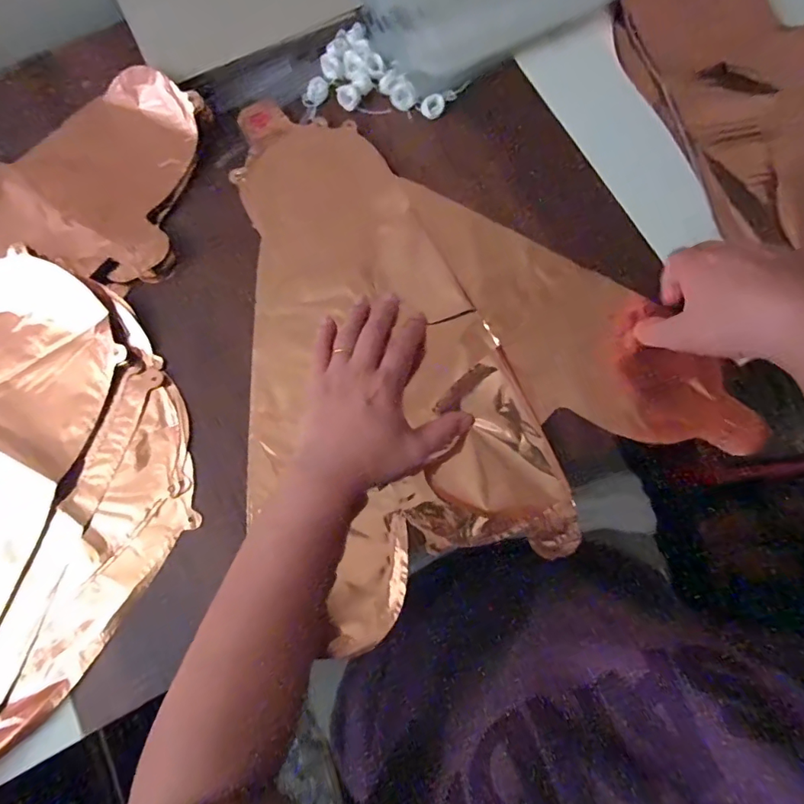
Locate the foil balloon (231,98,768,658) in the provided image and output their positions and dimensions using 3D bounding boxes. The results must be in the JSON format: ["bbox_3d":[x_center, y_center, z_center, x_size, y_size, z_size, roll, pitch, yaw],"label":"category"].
[{"bbox_3d":[0.025,-0.080,0.388,0.349,0.035,0.415,-26,79,-5],"label":"foil balloon"}]

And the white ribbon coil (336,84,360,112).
[{"bbox_3d":[-0.048,-0.275,0.429,0.021,0.010,0.018,-14,78,-3],"label":"white ribbon coil"}]

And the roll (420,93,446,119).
[{"bbox_3d":[0.029,-0.269,0.431,0.024,0.006,0.021,-43,81,-8],"label":"roll"}]

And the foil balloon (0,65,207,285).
[{"bbox_3d":[-0.389,-0.186,0.399,0.421,0.024,0.178,-1,78,0],"label":"foil balloon"}]

